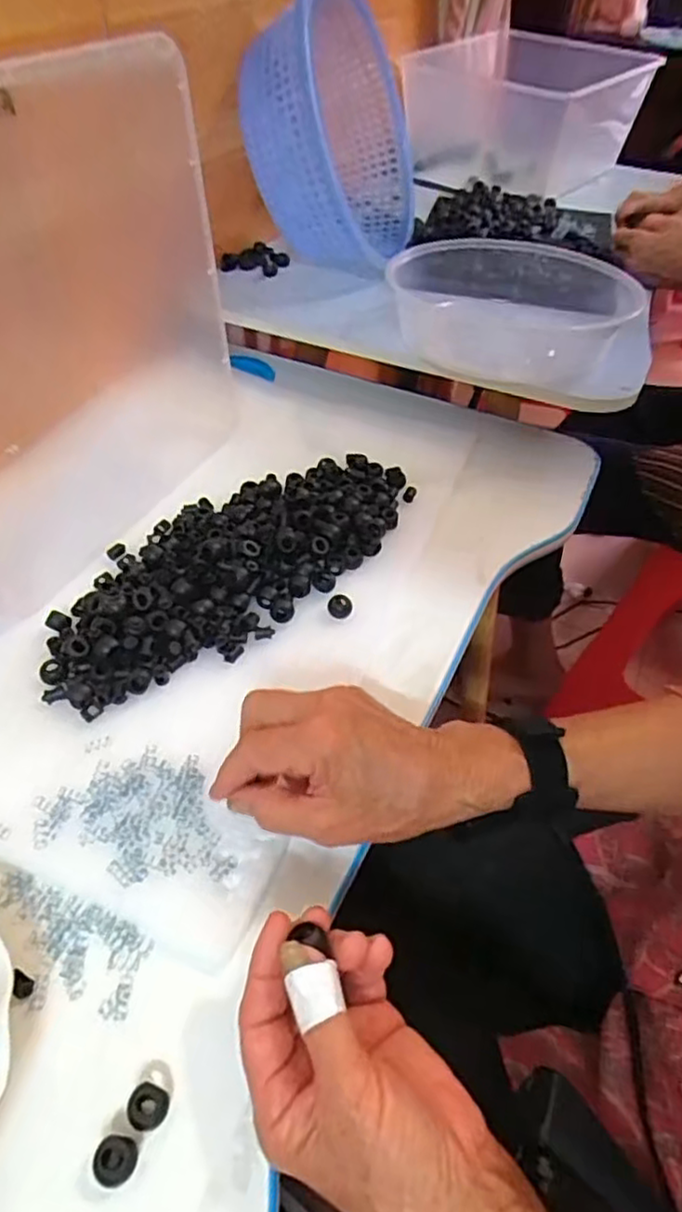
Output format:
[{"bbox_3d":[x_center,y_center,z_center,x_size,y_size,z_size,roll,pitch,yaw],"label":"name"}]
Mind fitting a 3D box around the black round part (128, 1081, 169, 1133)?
[{"bbox_3d":[-0.087,0.225,0.297,0.017,0.008,0.016,1,48,-1],"label":"black round part"}]

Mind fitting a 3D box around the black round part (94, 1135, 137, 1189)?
[{"bbox_3d":[-0.097,0.238,0.284,0.017,0.010,0.017,1,48,-1],"label":"black round part"}]

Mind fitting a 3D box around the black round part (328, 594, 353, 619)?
[{"bbox_3d":[-0.001,0.000,0.483,0.018,0.009,0.015,5,48,2],"label":"black round part"}]

